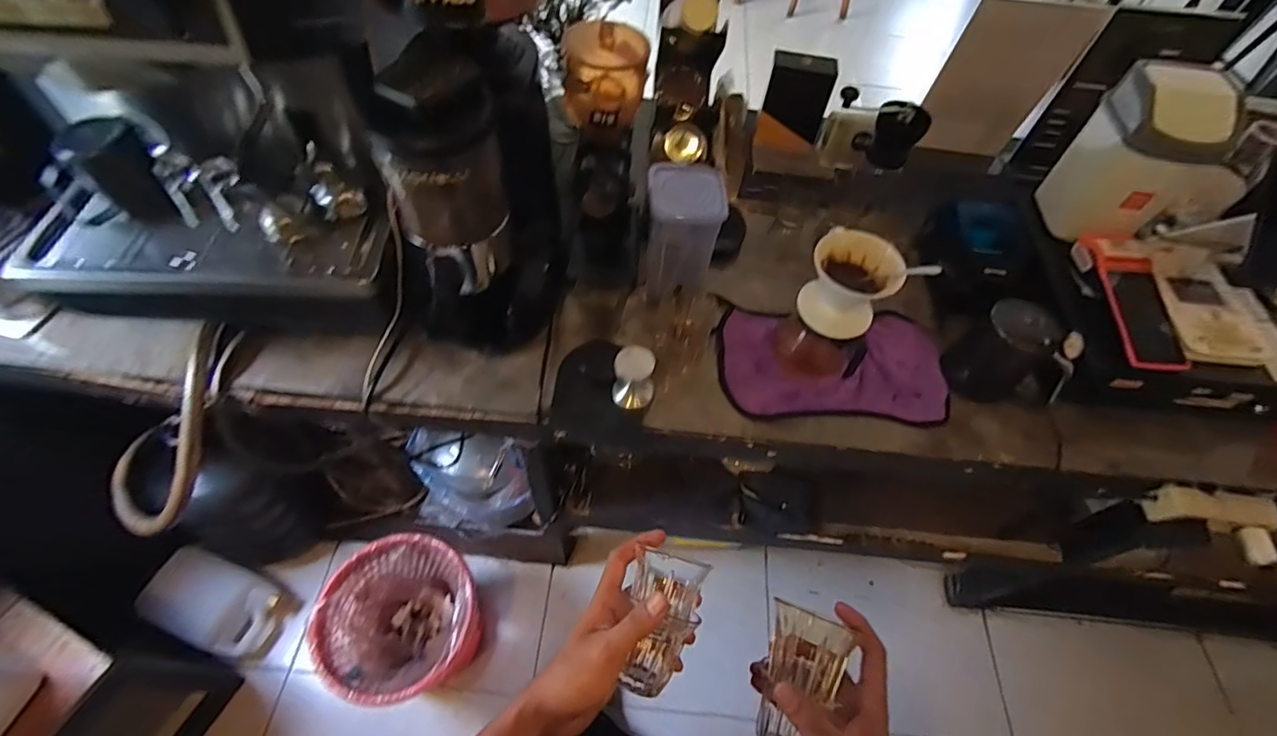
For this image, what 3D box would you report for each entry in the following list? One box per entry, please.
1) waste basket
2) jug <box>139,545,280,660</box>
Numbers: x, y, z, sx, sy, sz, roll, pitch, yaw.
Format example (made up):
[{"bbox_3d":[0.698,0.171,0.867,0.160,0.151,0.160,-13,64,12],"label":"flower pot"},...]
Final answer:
[{"bbox_3d":[-0.526,0.597,1.277,0.298,0.336,0.311,2,57,-3],"label":"waste basket"},{"bbox_3d":[-1.063,0.598,1.384,0.292,0.130,0.187,34,57,-11],"label":"jug"}]

